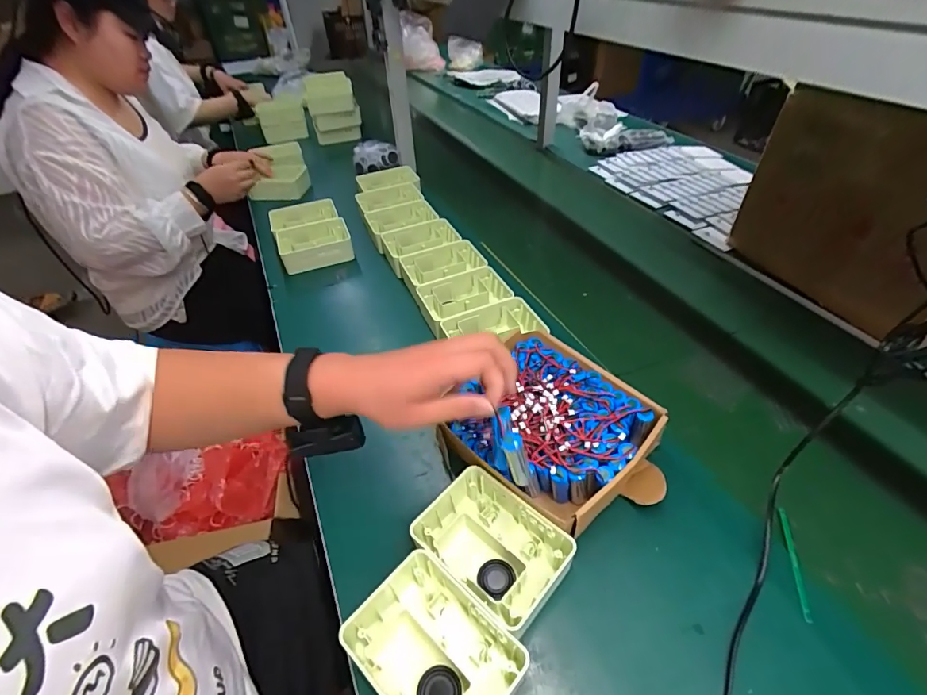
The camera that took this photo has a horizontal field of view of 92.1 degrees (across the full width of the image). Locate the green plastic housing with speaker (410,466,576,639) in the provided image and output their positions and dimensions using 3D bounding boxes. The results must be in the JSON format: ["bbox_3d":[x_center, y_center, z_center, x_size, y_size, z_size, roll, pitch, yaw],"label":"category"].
[{"bbox_3d":[0.029,0.206,0.462,0.142,0.049,0.103,32,54,33],"label":"green plastic housing with speaker"}]

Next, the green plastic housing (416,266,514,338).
[{"bbox_3d":[0.004,-0.075,0.770,0.149,0.053,0.107,-16,45,-14],"label":"green plastic housing"}]

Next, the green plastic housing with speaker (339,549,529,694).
[{"bbox_3d":[-0.029,0.271,0.400,0.144,0.048,0.106,32,54,33],"label":"green plastic housing with speaker"}]

